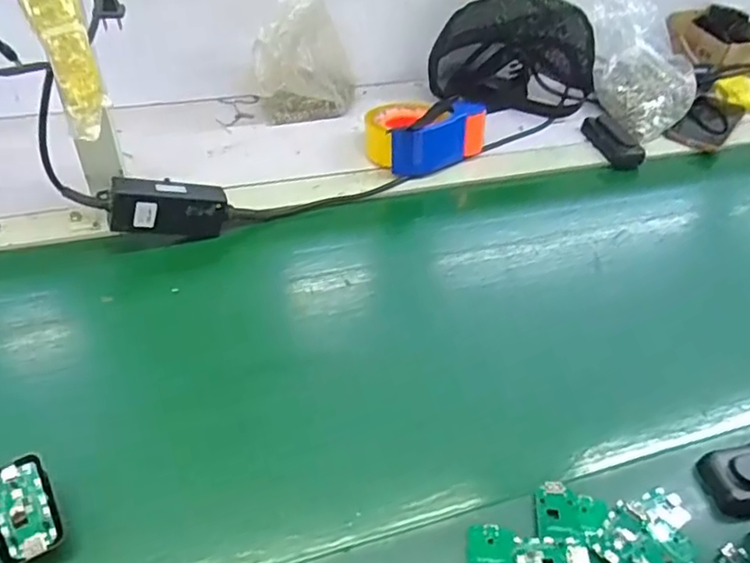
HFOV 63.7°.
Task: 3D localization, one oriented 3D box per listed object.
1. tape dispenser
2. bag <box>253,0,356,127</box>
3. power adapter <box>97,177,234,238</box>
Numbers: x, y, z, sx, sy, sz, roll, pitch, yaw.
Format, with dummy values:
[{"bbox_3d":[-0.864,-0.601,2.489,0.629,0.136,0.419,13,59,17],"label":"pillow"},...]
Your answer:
[{"bbox_3d":[0.059,-0.201,0.797,0.151,0.063,0.102,-14,47,-19],"label":"tape dispenser"},{"bbox_3d":[-0.093,-0.299,0.827,0.141,0.162,0.077,-3,44,-10],"label":"bag"},{"bbox_3d":[-0.216,-0.077,0.637,0.126,0.052,0.035,1,46,-31],"label":"power adapter"}]

